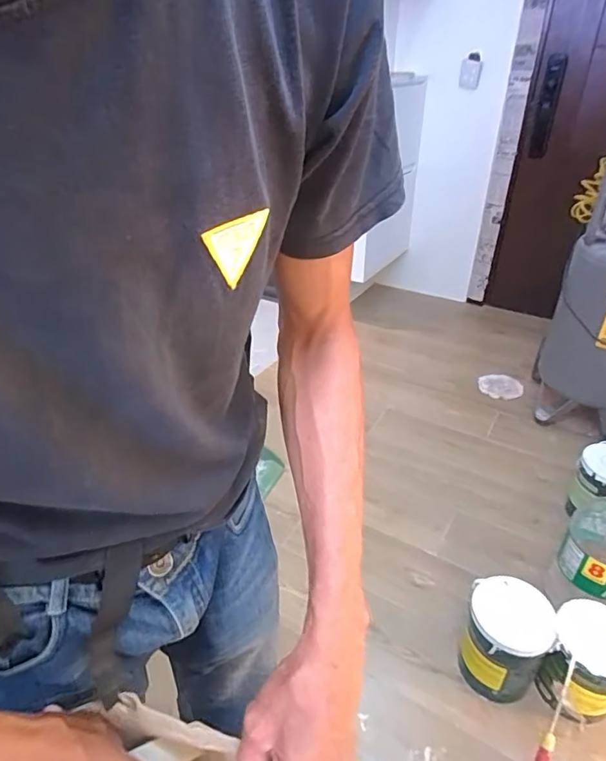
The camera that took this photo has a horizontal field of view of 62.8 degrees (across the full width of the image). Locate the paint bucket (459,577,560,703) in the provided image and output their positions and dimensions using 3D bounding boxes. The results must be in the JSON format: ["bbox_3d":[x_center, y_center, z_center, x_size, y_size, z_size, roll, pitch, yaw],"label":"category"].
[{"bbox_3d":[0.467,0.614,1.158,0.178,0.239,0.176,0,33,0],"label":"paint bucket"}]

